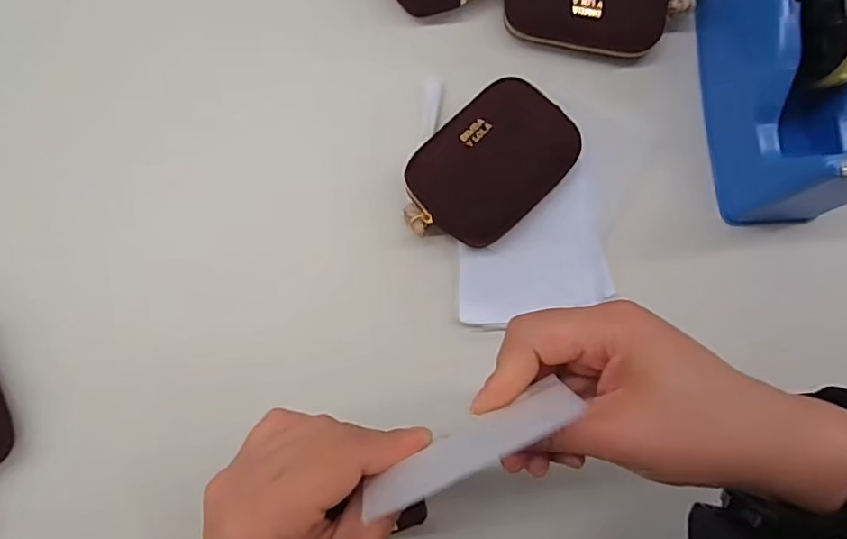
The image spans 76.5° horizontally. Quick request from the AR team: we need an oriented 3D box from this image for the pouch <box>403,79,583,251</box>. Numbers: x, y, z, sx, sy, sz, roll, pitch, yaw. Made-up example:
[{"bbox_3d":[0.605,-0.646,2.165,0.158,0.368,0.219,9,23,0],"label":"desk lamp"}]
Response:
[{"bbox_3d":[0.044,-0.071,0.373,0.126,0.024,0.080,-43,85,-6],"label":"pouch"}]

